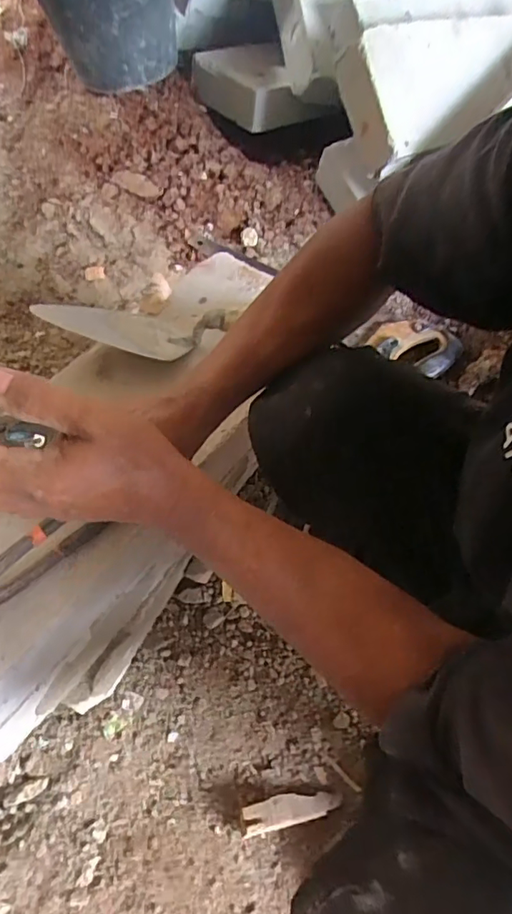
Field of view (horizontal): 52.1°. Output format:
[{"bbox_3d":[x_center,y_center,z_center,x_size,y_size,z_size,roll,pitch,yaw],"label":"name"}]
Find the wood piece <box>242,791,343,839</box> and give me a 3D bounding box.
[{"bbox_3d":[0.039,0.373,0.555,0.104,0.026,0.027,-8,59,-10],"label":"wood piece"}]

